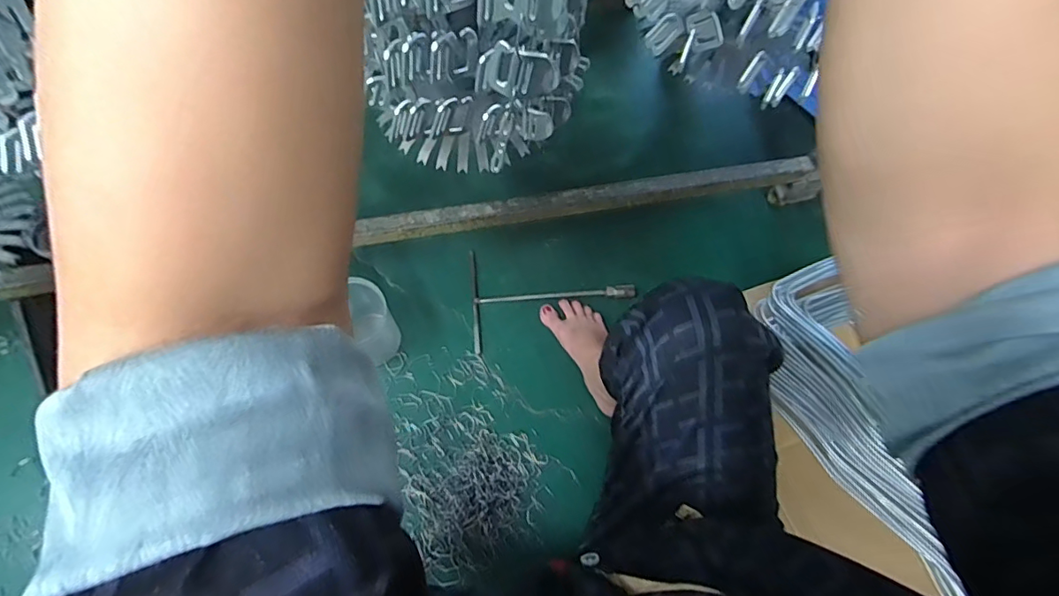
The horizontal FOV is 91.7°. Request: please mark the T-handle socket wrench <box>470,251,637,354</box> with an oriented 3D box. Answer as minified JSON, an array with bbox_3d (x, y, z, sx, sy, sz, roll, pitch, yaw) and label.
[{"bbox_3d":[0.043,-0.008,0.897,0.284,0.017,0.184,-4,65,-5],"label":"T-handle socket wrench"}]

